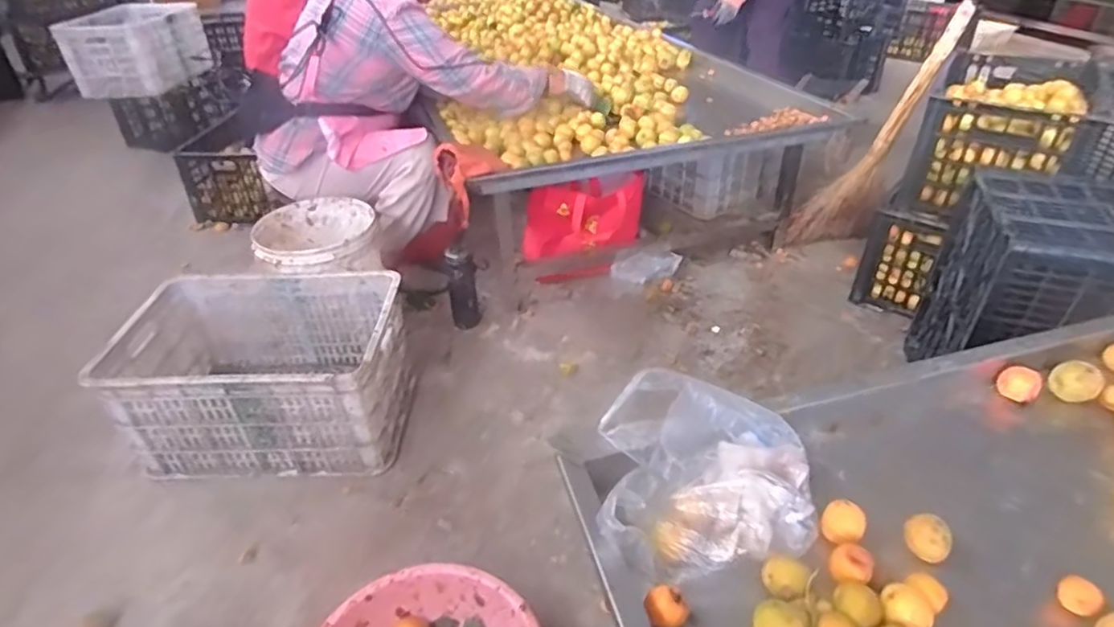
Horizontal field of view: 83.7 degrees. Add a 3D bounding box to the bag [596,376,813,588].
[{"bbox_3d":[0.163,0.165,0.658,0.230,0.092,0.189,1,36,4],"label":"bag"}]

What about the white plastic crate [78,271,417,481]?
[{"bbox_3d":[-0.605,0.126,1.306,0.555,0.267,0.373,-3,35,-2],"label":"white plastic crate"}]

